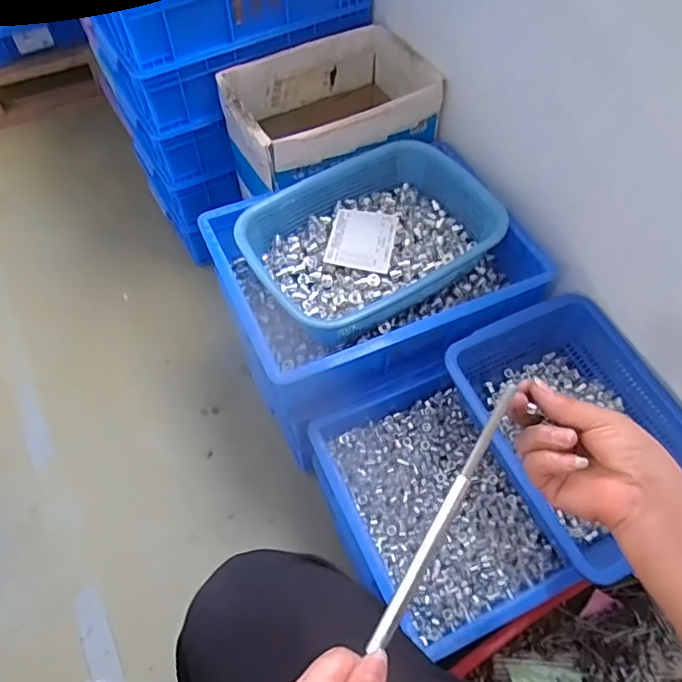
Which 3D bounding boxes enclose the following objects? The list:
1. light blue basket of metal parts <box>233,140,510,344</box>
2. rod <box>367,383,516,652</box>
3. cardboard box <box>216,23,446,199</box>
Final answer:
[{"bbox_3d":[0.035,-0.149,0.799,0.340,0.084,0.242,-31,63,-19],"label":"light blue basket of metal parts"},{"bbox_3d":[0.073,0.115,0.383,0.009,0.008,0.195,28,79,16],"label":"rod"},{"bbox_3d":[-0.015,-0.355,0.902,0.309,0.152,0.208,-23,61,-15],"label":"cardboard box"}]

